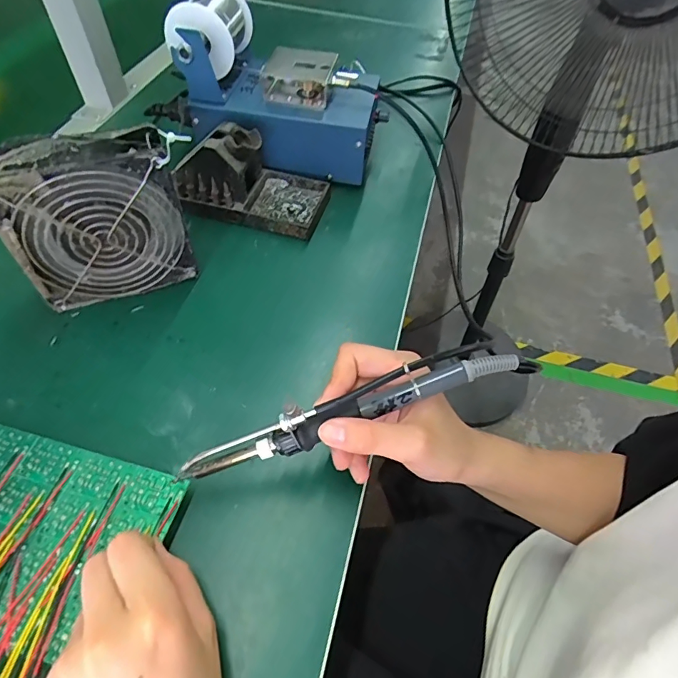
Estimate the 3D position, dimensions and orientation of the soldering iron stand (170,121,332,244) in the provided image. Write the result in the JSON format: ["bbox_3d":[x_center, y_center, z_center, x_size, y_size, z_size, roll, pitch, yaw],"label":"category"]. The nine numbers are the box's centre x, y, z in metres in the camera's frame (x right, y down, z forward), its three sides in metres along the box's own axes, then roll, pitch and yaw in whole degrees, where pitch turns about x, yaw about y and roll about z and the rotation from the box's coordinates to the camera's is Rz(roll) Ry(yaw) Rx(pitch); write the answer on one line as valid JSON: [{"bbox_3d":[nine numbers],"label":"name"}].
[{"bbox_3d":[-0.082,-0.158,0.435,0.144,0.070,0.080,14,54,8],"label":"soldering iron stand"}]

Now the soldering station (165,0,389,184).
[{"bbox_3d":[-0.057,-0.253,0.465,0.198,0.131,0.118,12,54,6],"label":"soldering station"}]

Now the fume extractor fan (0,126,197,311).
[{"bbox_3d":[-0.180,-0.088,0.344,0.117,0.119,0.040,-17,56,-15],"label":"fume extractor fan"}]

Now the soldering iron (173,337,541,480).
[{"bbox_3d":[0.008,0.038,0.257,0.211,0.038,0.021,-21,56,2],"label":"soldering iron"}]

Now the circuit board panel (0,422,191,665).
[{"bbox_3d":[-0.190,0.107,0.260,0.169,0.004,0.100,15,53,5],"label":"circuit board panel"}]

